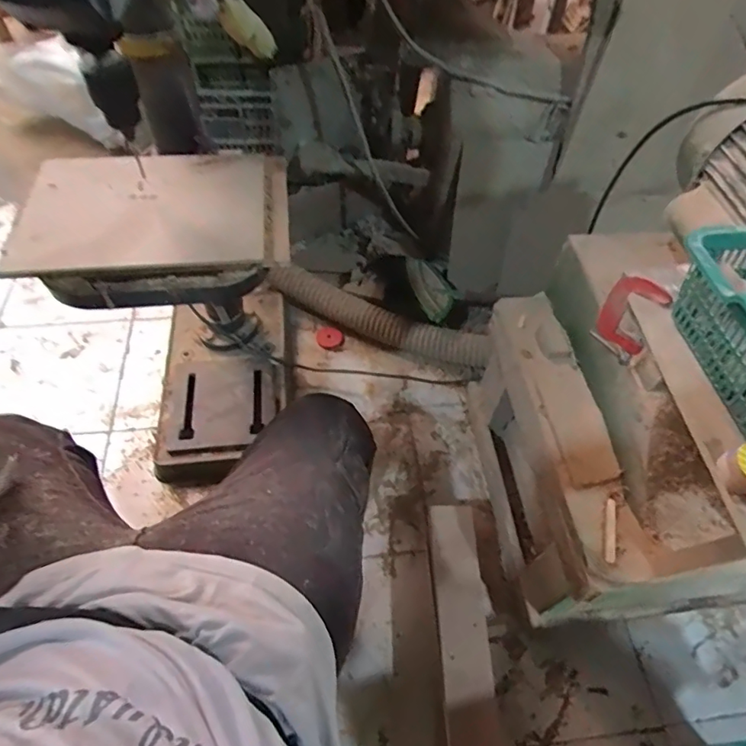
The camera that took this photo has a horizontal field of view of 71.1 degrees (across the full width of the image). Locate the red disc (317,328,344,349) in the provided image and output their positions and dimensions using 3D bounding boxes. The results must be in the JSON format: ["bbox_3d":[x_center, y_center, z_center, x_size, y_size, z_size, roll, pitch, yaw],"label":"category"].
[{"bbox_3d":[-0.098,-0.081,1.193,0.059,0.013,0.048,-12,55,-10],"label":"red disc"}]

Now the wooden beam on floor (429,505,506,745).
[{"bbox_3d":[0.126,0.438,0.751,0.077,0.138,0.460,1,54,-2],"label":"wooden beam on floor"}]

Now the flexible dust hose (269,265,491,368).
[{"bbox_3d":[0.020,-0.119,1.144,0.499,0.105,0.070,17,55,10],"label":"flexible dust hose"}]

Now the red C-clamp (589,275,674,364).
[{"bbox_3d":[0.240,-0.049,0.494,0.048,0.097,0.016,34,59,19],"label":"red C-clamp"}]

